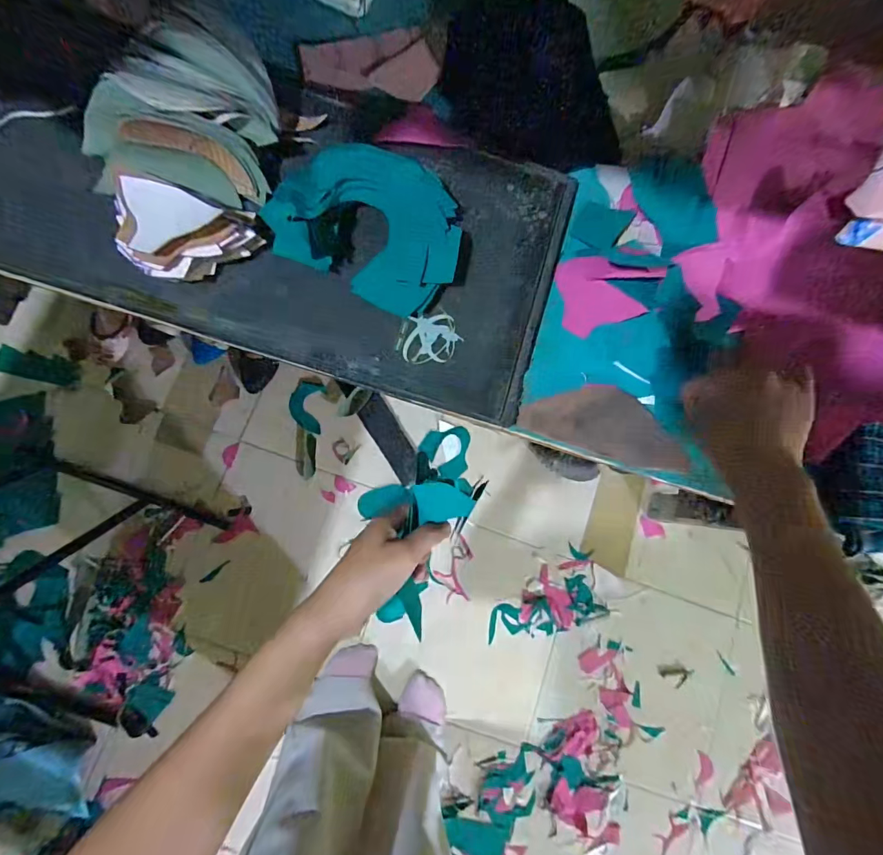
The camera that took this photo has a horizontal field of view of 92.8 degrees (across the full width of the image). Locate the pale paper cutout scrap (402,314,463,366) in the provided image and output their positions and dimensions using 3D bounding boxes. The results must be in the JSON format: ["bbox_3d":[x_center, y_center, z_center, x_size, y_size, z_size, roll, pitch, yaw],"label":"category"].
[{"bbox_3d":[-0.008,-0.075,0.355,0.048,0.004,0.042,-4,81,-6],"label":"pale paper cutout scrap"}]

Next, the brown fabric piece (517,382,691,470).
[{"bbox_3d":[0.147,-0.004,0.373,0.151,0.010,0.060,19,81,-2],"label":"brown fabric piece"}]

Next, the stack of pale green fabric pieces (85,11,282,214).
[{"bbox_3d":[-0.205,-0.246,0.329,0.139,0.057,0.120,11,80,-3],"label":"stack of pale green fabric pieces"}]

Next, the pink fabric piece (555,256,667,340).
[{"bbox_3d":[0.141,-0.116,0.377,0.084,0.007,0.071,19,93,10],"label":"pink fabric piece"}]

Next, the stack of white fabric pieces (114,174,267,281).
[{"bbox_3d":[-0.197,-0.147,0.326,0.104,0.036,0.071,5,80,-4],"label":"stack of white fabric pieces"}]

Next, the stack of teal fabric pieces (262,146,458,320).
[{"bbox_3d":[-0.055,-0.176,0.346,0.156,0.039,0.132,27,79,0],"label":"stack of teal fabric pieces"}]

